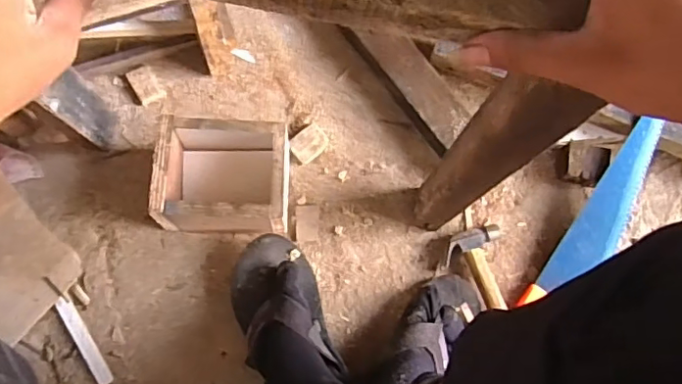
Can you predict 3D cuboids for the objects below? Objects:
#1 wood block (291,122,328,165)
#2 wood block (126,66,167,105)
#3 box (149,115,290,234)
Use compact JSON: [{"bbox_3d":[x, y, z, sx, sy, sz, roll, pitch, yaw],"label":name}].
[{"bbox_3d":[-0.045,-0.068,0.789,0.052,0.017,0.038,-43,82,-12],"label":"wood block"},{"bbox_3d":[-0.280,-0.154,0.798,0.037,0.011,0.055,-31,79,-10],"label":"wood block"},{"bbox_3d":[-0.148,-0.014,0.726,0.164,0.108,0.136,3,75,-3],"label":"box"}]

